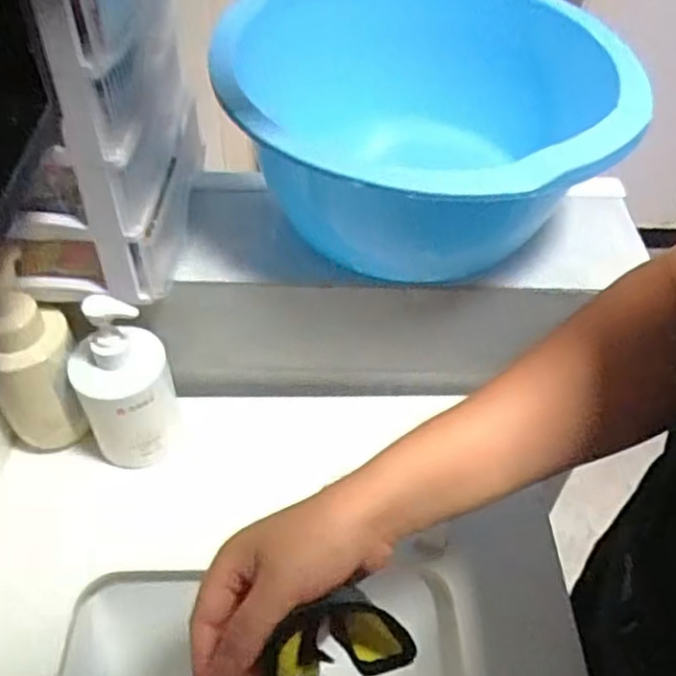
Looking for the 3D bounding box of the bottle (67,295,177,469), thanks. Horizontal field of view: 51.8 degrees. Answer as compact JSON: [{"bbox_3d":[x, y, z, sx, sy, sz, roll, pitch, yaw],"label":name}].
[{"bbox_3d":[-0.183,0.035,0.591,0.080,0.169,0.068,-16,50,-15],"label":"bottle"}]

